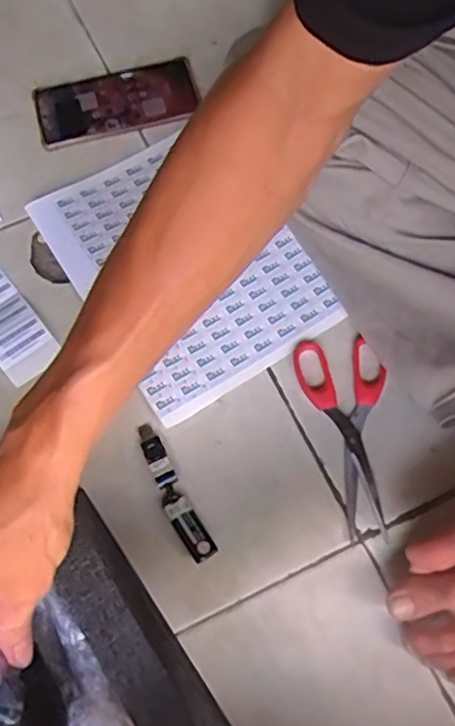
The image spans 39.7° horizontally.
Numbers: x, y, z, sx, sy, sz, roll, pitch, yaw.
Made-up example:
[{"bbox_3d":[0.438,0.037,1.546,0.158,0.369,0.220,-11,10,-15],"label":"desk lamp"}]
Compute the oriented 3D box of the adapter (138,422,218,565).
[{"bbox_3d":[-0.046,0.104,0.510,0.021,0.011,0.119,-28,73,-6],"label":"adapter"}]

